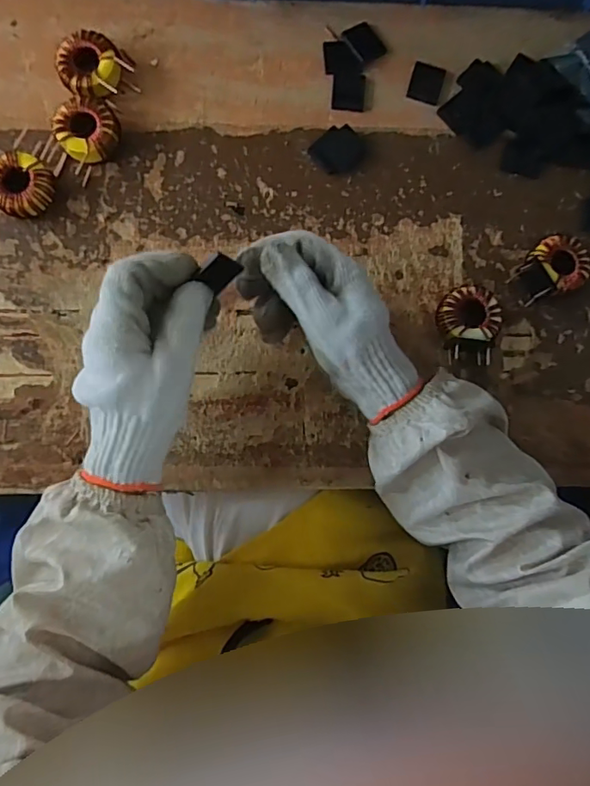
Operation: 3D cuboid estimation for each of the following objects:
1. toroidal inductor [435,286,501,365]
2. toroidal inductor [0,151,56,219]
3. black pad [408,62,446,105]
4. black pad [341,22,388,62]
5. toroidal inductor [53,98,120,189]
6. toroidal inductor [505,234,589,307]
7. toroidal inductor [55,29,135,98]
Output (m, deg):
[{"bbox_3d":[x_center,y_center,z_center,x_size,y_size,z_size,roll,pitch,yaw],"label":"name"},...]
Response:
[{"bbox_3d":[0.137,-0.055,0.414,0.046,0.027,0.058,12,84,-2],"label":"toroidal inductor"},{"bbox_3d":[-0.221,-0.167,0.415,0.046,0.025,0.048,0,84,-3],"label":"toroidal inductor"},{"bbox_3d":[0.115,-0.270,0.446,0.027,0.004,0.034,16,84,-1],"label":"black pad"},{"bbox_3d":[0.061,-0.305,0.446,0.026,0.004,0.035,-34,87,-6],"label":"black pad"},{"bbox_3d":[-0.169,-0.213,0.426,0.050,0.024,0.055,0,84,-3],"label":"toroidal inductor"},{"bbox_3d":[0.211,-0.102,0.421,0.059,0.025,0.044,-33,87,-6],"label":"toroidal inductor"},{"bbox_3d":[-0.165,-0.270,0.428,0.058,0.027,0.052,-27,86,-5],"label":"toroidal inductor"}]

